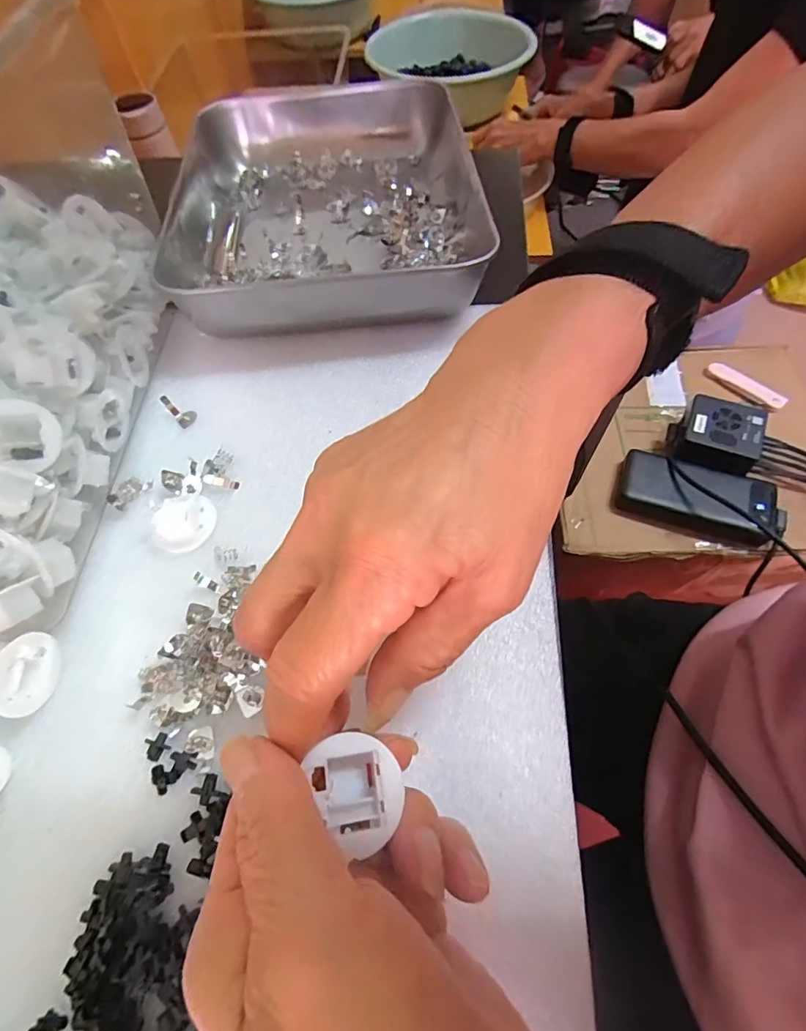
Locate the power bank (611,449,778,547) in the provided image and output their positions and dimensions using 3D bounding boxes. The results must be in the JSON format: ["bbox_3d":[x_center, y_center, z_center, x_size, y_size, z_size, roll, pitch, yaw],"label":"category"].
[{"bbox_3d":[0.321,-0.023,0.533,0.158,0.031,0.072,17,64,11],"label":"power bank"}]

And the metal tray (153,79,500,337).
[{"bbox_3d":[-0.052,-0.224,0.336,0.207,0.045,0.256,-9,62,-2],"label":"metal tray"}]

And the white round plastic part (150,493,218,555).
[{"bbox_3d":[-0.109,0.003,0.239,0.030,0.008,0.025,-35,66,-15],"label":"white round plastic part"}]

